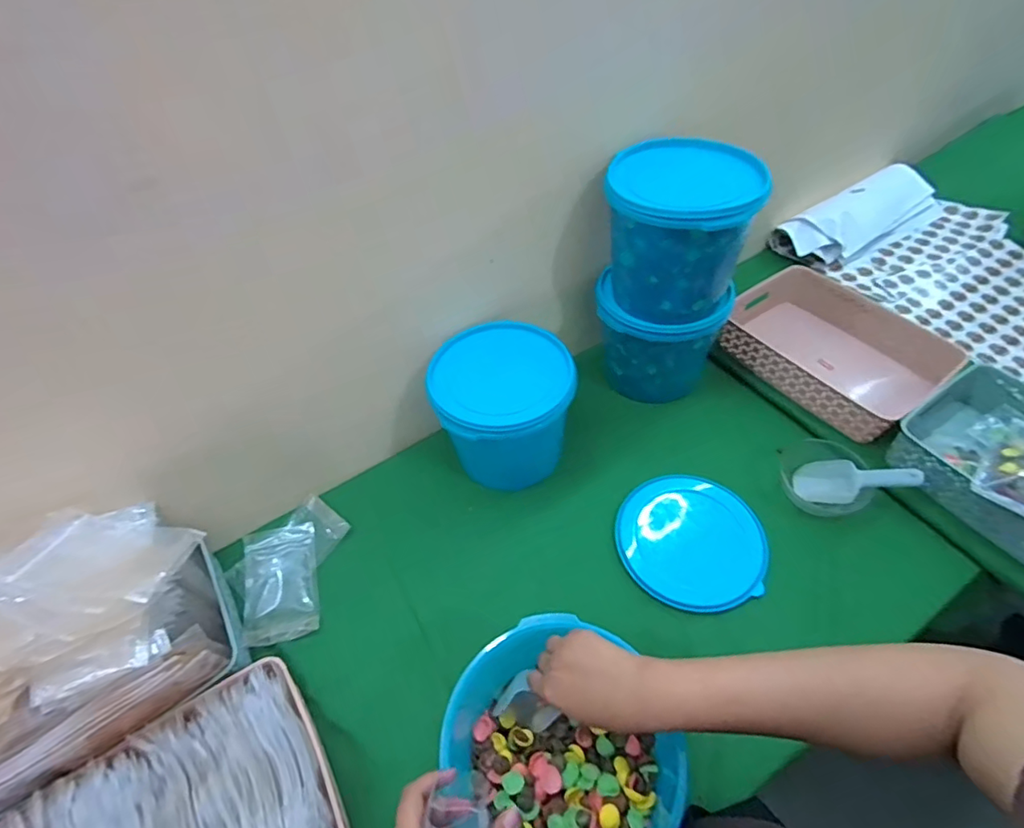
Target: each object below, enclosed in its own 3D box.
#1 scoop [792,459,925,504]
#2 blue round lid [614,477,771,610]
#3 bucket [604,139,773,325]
[{"bbox_3d":[0.478,0.093,0.730,0.149,0.047,0.040,-11,44,34],"label":"scoop"},{"bbox_3d":[0.254,0.178,0.741,0.192,0.028,0.193,-2,51,3],"label":"blue round lid"},{"bbox_3d":[0.235,-0.245,0.730,0.160,0.190,0.165,-2,51,3],"label":"bucket"}]

